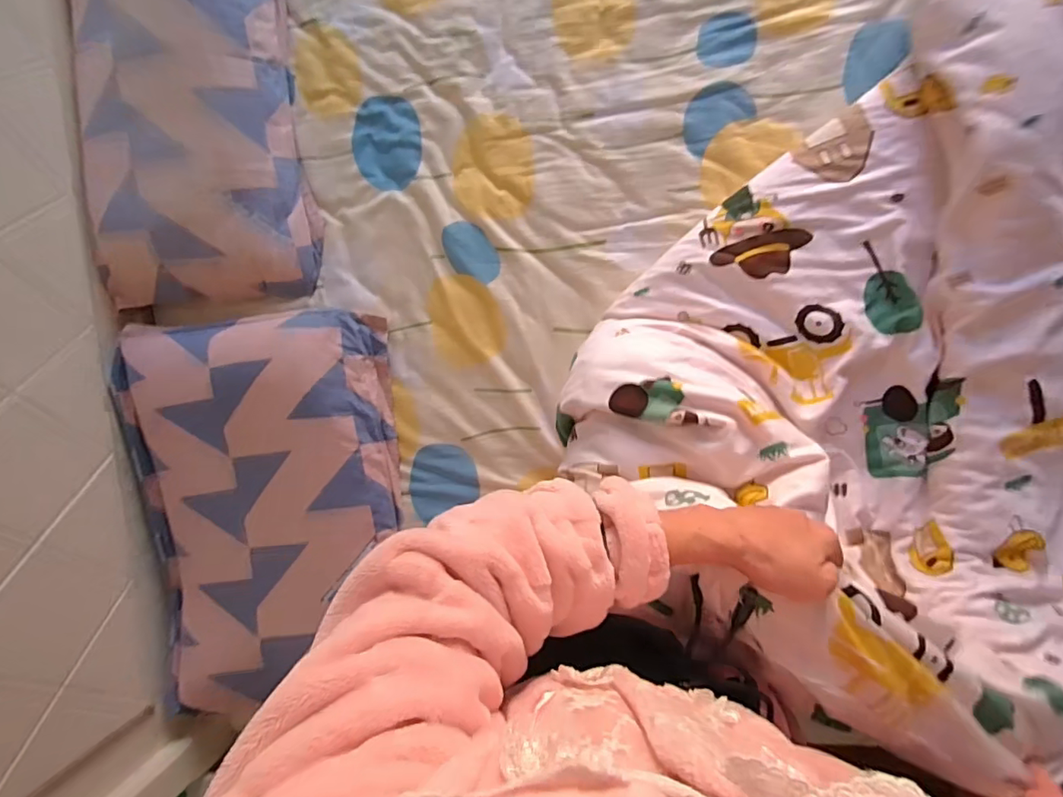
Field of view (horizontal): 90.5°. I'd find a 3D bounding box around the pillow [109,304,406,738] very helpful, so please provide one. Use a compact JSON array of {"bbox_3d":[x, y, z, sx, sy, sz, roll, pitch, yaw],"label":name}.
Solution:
[{"bbox_3d":[-0.439,0.184,0.884,0.428,0.089,0.627,-5,94,7],"label":"pillow"}]

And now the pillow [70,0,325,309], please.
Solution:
[{"bbox_3d":[-0.553,-0.479,0.827,0.360,0.131,0.639,-1,94,7],"label":"pillow"}]

